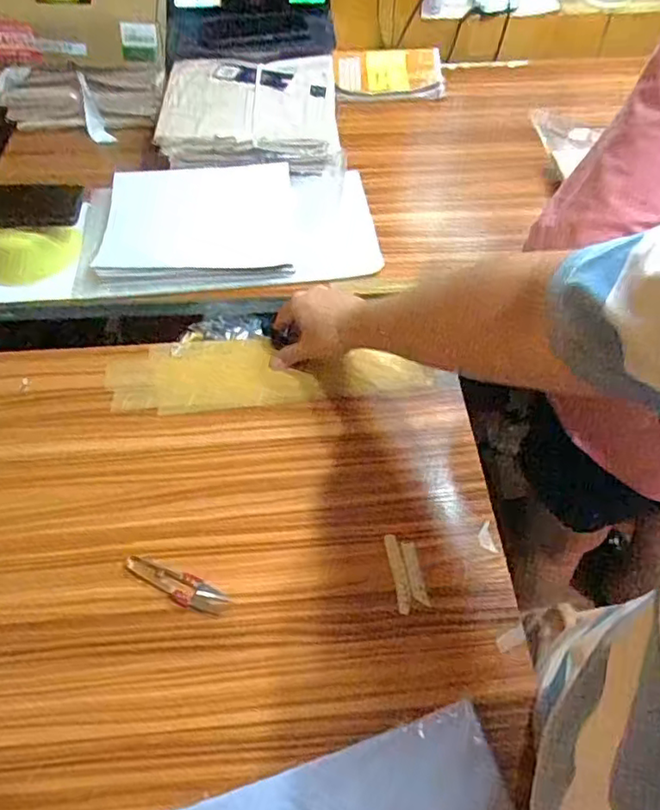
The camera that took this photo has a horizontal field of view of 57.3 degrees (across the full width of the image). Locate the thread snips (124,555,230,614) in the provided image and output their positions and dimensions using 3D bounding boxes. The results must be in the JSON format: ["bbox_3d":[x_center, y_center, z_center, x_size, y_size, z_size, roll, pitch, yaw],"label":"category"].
[{"bbox_3d":[-0.144,0.166,0.562,0.103,0.005,0.028,21,57,14],"label":"thread snips"}]

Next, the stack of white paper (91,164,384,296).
[{"bbox_3d":[-0.122,-0.254,0.846,0.373,0.034,0.224,-4,54,-3],"label":"stack of white paper"}]

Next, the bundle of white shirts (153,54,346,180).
[{"bbox_3d":[-0.119,-0.436,0.933,0.264,0.100,0.184,-3,54,-3],"label":"bundle of white shirts"}]

